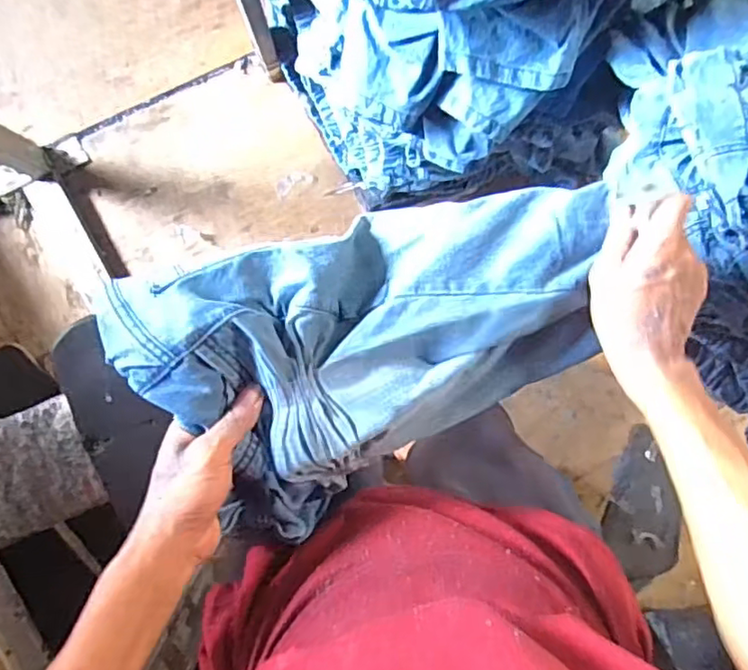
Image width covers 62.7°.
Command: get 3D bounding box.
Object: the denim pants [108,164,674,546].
[{"bbox_3d":[0.031,0.009,0.478,0.408,0.090,0.209,-17,97,-2],"label":"denim pants"}]

